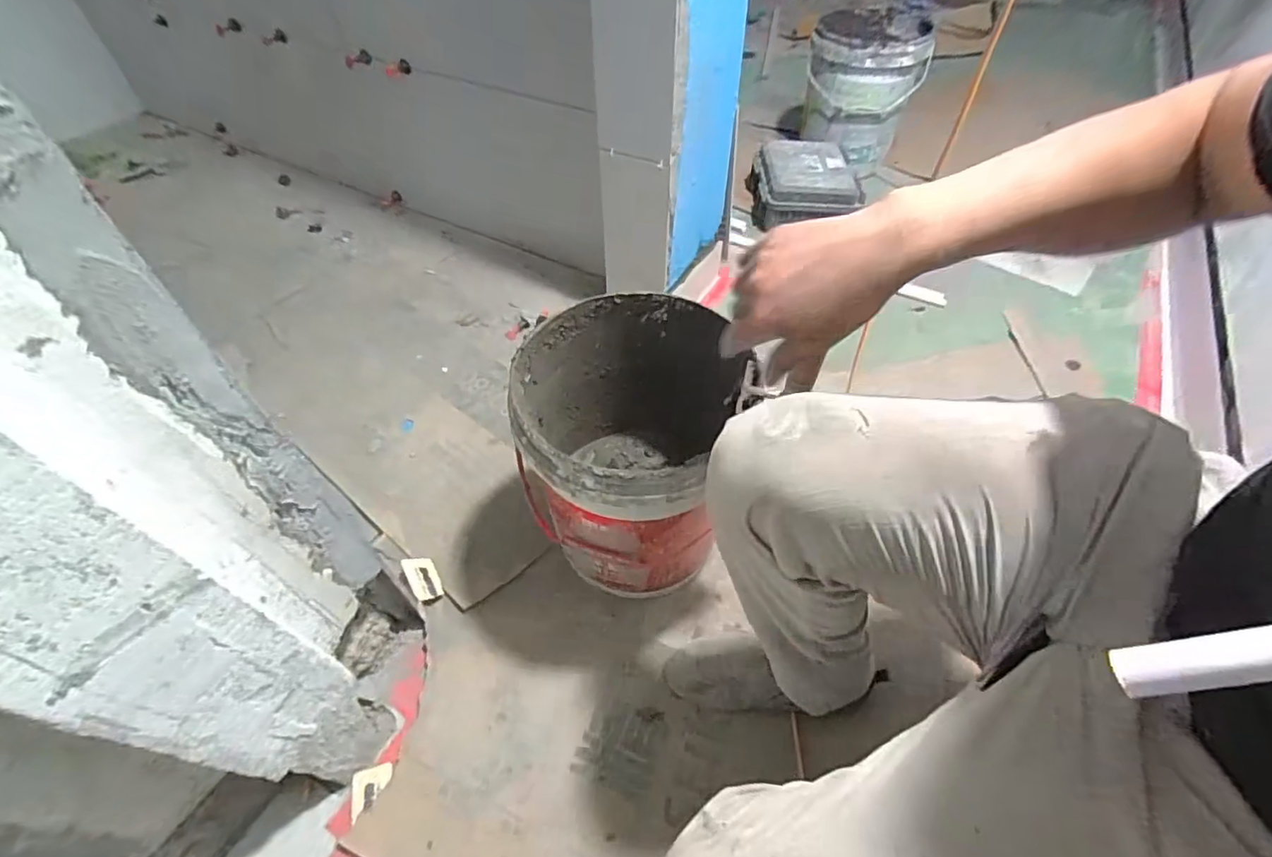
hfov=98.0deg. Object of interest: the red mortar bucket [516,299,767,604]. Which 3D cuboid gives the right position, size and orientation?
[{"bbox_3d":[-0.003,0.038,0.782,0.293,0.326,0.304,-7,51,-6],"label":"red mortar bucket"}]

